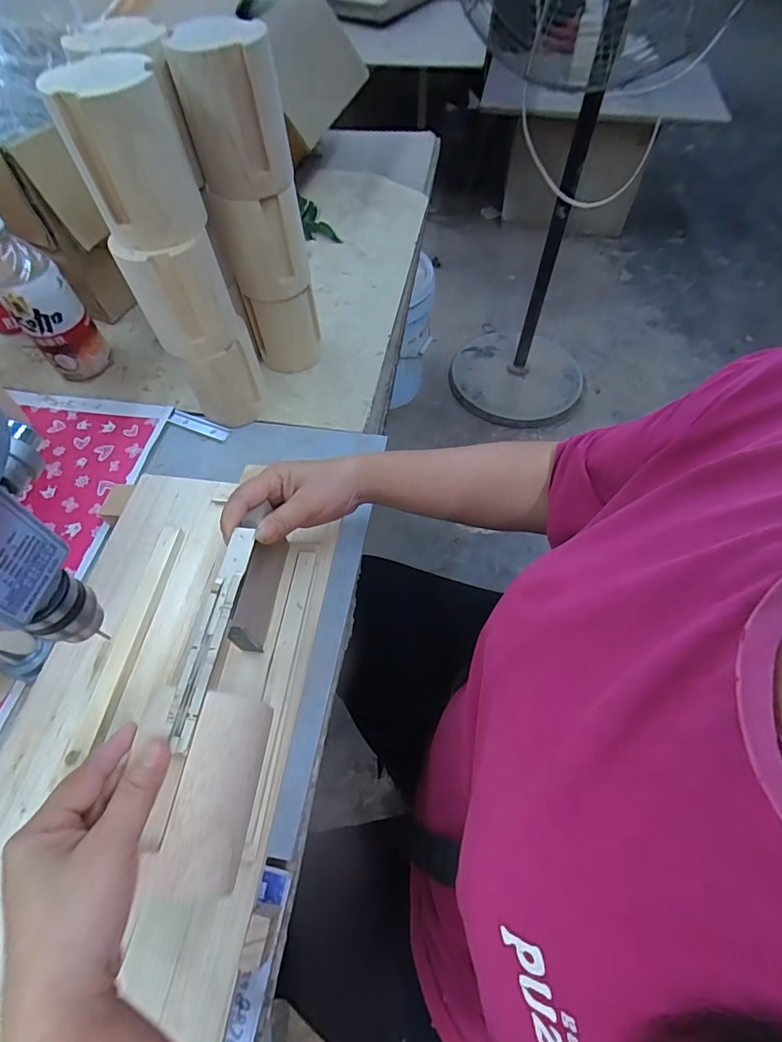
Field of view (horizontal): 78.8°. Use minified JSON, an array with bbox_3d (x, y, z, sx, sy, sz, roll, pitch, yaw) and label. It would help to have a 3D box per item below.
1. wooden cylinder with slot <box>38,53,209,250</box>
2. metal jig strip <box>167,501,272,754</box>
[{"bbox_3d":[-0.197,-0.277,0.361,0.074,0.103,0.075,-21,61,-13],"label":"wooden cylinder with slot"},{"bbox_3d":[-0.112,0.059,0.314,0.018,0.008,0.165,6,58,5],"label":"metal jig strip"}]

